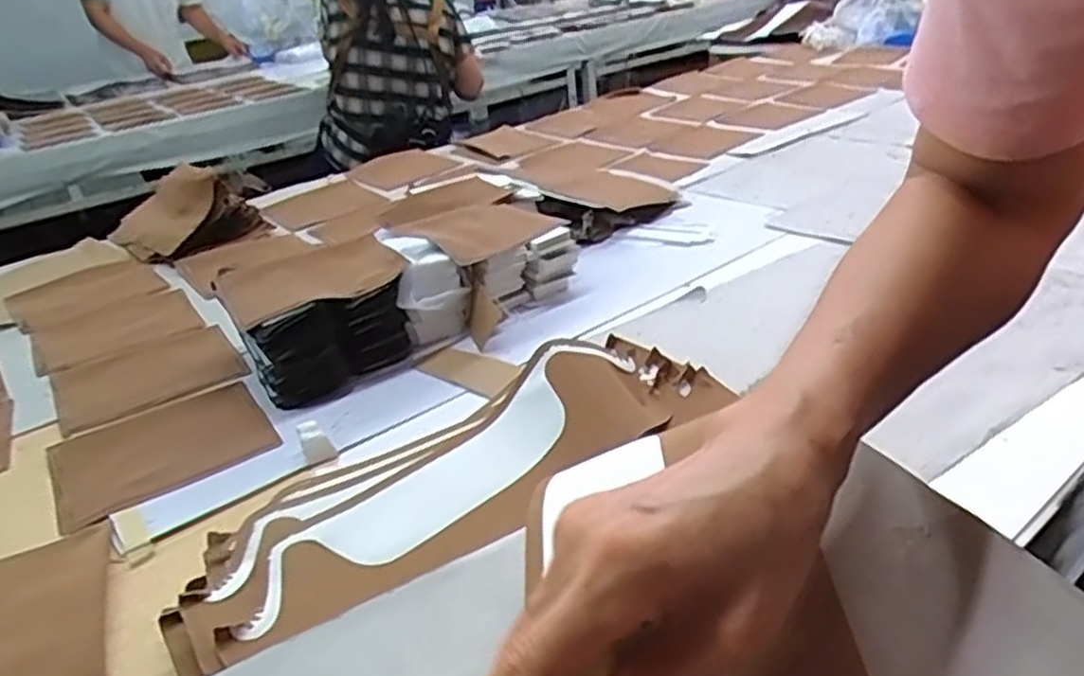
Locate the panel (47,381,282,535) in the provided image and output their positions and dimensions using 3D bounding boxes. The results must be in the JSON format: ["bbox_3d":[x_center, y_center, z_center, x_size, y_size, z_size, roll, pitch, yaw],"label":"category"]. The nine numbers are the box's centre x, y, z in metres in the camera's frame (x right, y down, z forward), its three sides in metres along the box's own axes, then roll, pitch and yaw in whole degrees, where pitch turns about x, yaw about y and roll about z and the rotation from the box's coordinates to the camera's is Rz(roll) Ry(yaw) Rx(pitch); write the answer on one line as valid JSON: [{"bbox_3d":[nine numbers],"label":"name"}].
[{"bbox_3d":[-0.350,0.101,0.694,0.178,0.007,0.147,-22,32,-27],"label":"panel"}]

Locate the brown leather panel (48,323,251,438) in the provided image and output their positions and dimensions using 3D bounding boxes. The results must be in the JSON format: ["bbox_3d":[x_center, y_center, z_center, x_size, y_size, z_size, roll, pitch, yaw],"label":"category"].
[{"bbox_3d":[-0.437,0.035,0.832,0.182,0.012,0.172,-22,32,-28],"label":"brown leather panel"}]

